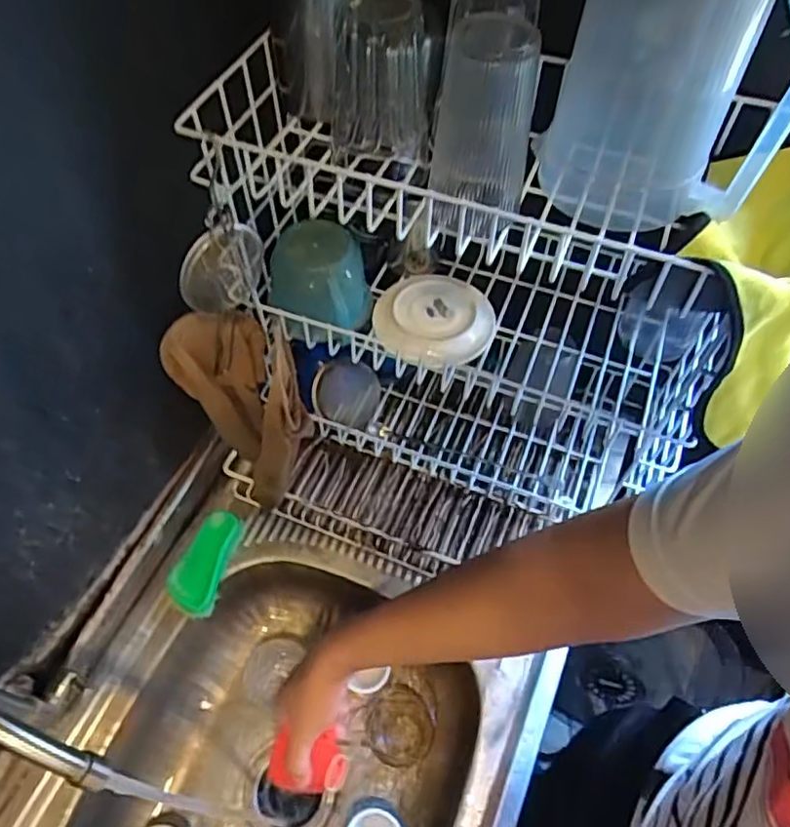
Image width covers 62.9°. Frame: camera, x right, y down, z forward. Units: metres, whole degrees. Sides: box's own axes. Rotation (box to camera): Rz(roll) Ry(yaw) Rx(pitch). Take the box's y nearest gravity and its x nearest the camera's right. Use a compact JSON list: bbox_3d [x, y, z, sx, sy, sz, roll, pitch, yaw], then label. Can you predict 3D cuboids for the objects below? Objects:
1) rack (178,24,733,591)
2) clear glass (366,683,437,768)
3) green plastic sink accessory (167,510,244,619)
[{"bbox_3d":[0.054,-0.059,0.685,0.479,0.447,0.334,19,61,13],"label":"rack"},{"bbox_3d":[0.005,0.378,0.786,0.082,0.064,0.085,-1,59,1],"label":"clear glass"},{"bbox_3d":[-0.227,0.176,0.774,0.054,0.024,0.124,12,60,9],"label":"green plastic sink accessory"}]

